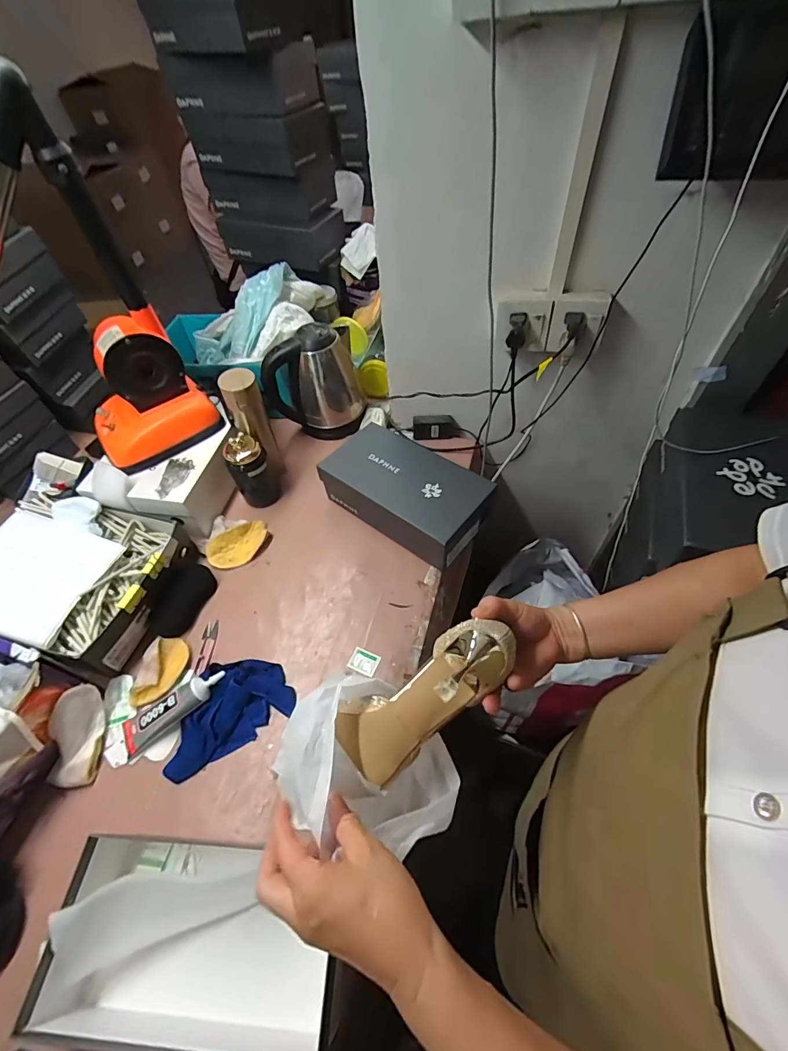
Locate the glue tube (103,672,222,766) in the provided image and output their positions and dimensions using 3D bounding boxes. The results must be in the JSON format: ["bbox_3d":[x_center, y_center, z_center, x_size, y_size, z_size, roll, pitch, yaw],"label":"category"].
[{"bbox_3d":[-0.340,0.275,0.625,0.193,0.028,0.056,-37,58,-1],"label":"glue tube"}]

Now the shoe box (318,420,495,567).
[{"bbox_3d":[0.021,-0.059,0.803,0.295,0.110,0.156,32,62,24],"label":"shoe box"}]

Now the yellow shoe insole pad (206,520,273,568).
[{"bbox_3d":[-0.292,0.037,0.801,0.117,0.009,0.071,-29,79,-21],"label":"yellow shoe insole pad"}]

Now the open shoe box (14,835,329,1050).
[{"bbox_3d":[-0.211,0.461,0.469,0.296,0.115,0.170,2,54,5],"label":"open shoe box"}]

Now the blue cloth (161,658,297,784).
[{"bbox_3d":[-0.254,0.271,0.629,0.196,0.034,0.122,-25,56,-14],"label":"blue cloth"}]

